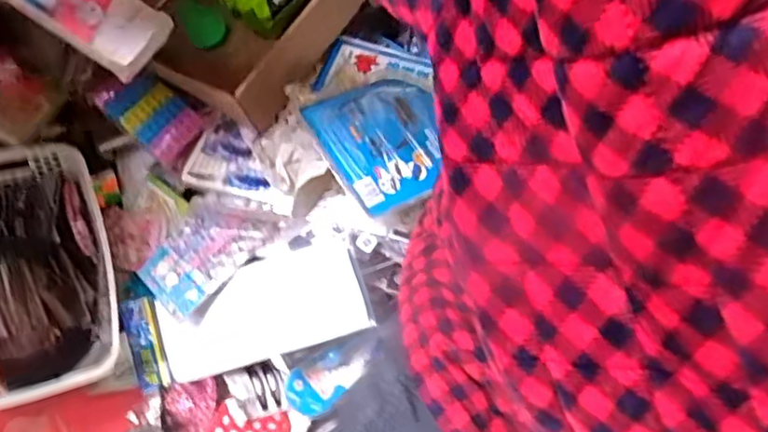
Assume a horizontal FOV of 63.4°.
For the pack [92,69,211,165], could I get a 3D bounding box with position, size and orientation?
[{"bbox_3d":[-0.283,-0.128,0.759,0.121,0.028,0.075,37,72,11],"label":"pack"}]

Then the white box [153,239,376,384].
[{"bbox_3d":[-0.142,0.110,0.708,0.244,0.020,0.108,-22,71,8],"label":"white box"}]

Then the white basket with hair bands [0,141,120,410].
[{"bbox_3d":[-0.431,0.077,0.744,0.208,0.123,0.301,-17,71,-9],"label":"white basket with hair bands"}]

